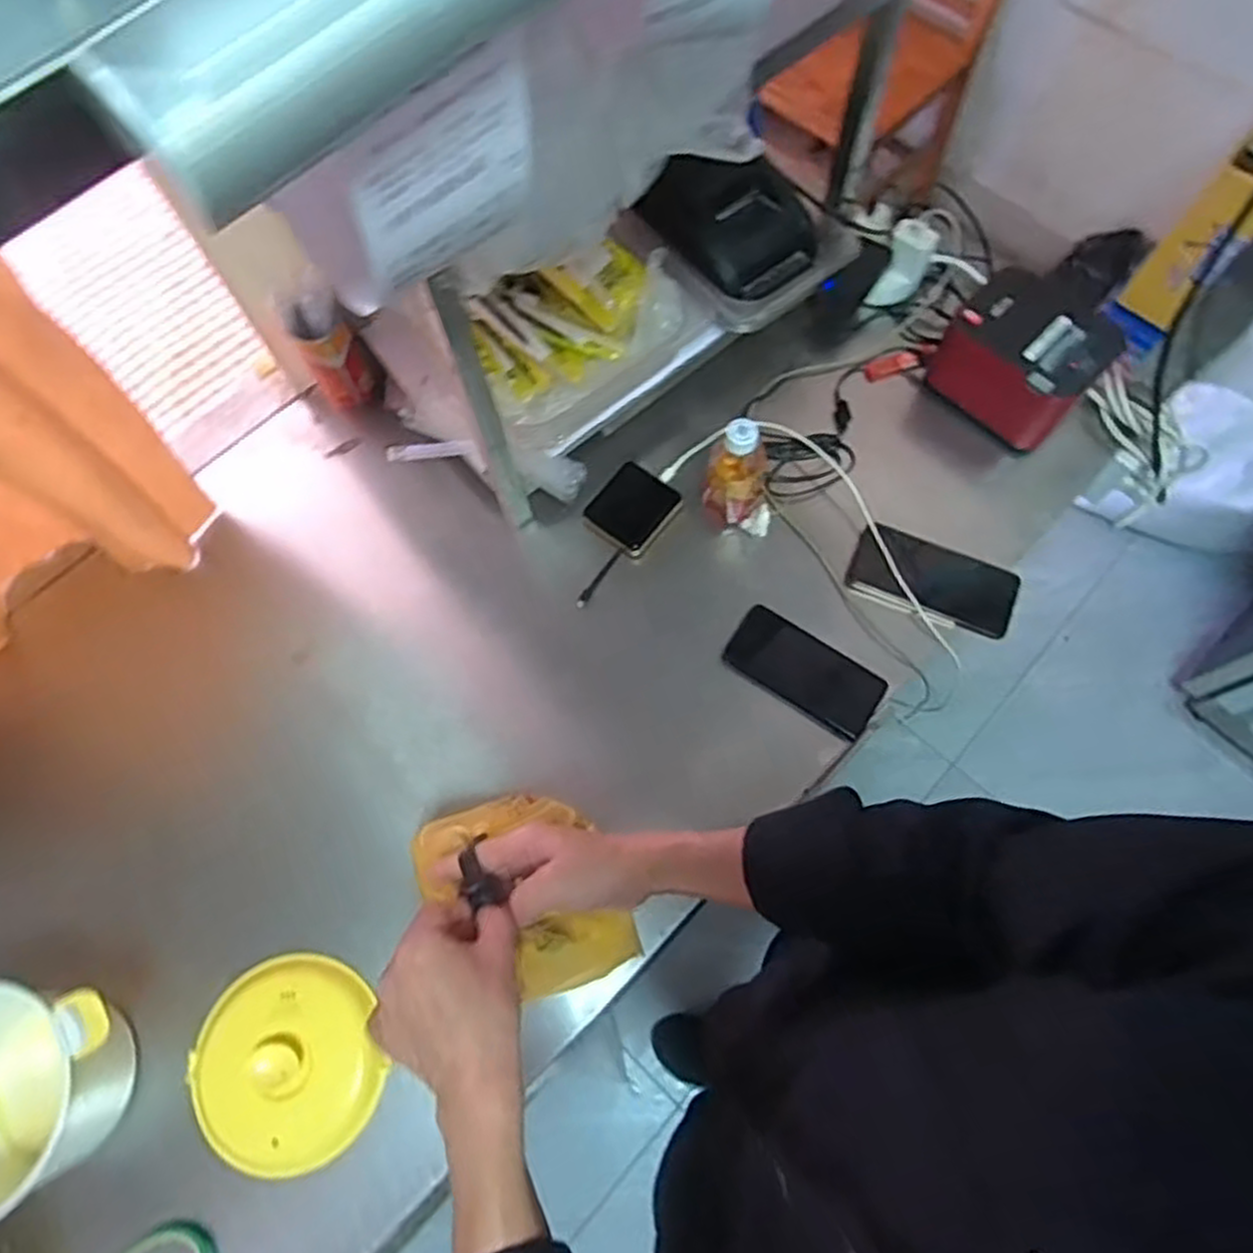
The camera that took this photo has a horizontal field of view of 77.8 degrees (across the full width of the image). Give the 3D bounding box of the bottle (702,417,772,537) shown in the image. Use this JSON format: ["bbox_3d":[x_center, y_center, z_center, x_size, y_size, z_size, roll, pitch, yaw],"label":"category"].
[{"bbox_3d":[0.121,-0.159,0.808,0.074,0.131,0.073,4,70,3],"label":"bottle"}]

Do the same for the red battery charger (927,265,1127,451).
[{"bbox_3d":[0.435,-0.296,0.862,0.160,0.099,0.121,43,77,15],"label":"red battery charger"}]

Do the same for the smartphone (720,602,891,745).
[{"bbox_3d":[0.183,0.043,0.794,0.156,0.013,0.072,34,76,17],"label":"smartphone"}]

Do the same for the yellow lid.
[{"bbox_3d":[-0.305,0.387,0.685,0.157,0.047,0.168,-1,70,2],"label":"yellow lid"}]

